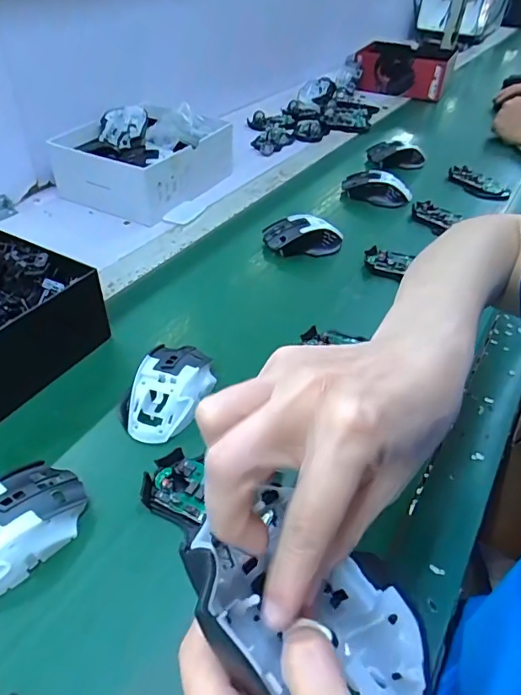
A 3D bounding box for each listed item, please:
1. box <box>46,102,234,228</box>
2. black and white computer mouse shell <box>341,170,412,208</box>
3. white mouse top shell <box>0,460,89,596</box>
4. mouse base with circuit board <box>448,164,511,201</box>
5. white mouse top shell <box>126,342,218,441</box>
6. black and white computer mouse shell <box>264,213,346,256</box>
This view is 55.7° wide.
[{"bbox_3d":[-0.186,-0.319,0.826,0.219,0.094,0.257,21,43,19],"label":"box"},{"bbox_3d":[0.188,-0.262,0.824,0.112,0.046,0.056,29,46,27],"label":"black and white computer mouse shell"},{"bbox_3d":[-0.184,0.131,0.357,0.063,0.037,0.114,31,47,28],"label":"white mouse top shell"},{"bbox_3d":[0.384,-0.290,0.874,0.056,0.027,0.116,-29,50,-33],"label":"mouse base with circuit board"},{"bbox_3d":[-0.084,0.035,0.467,0.065,0.031,0.111,11,41,8],"label":"white mouse top shell"},{"bbox_3d":[0.062,-0.157,0.696,0.114,0.043,0.064,0,41,-5],"label":"black and white computer mouse shell"}]

